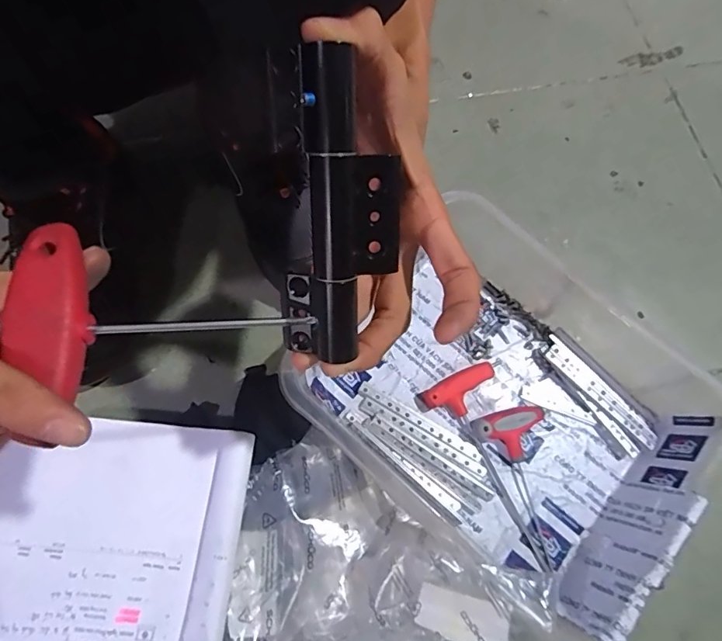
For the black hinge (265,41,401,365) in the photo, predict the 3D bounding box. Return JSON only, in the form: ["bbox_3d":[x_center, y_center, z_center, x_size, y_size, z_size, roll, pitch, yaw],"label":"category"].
[{"bbox_3d":[-0.011,-0.047,0.215,0.054,0.016,0.132,-2,111,0],"label":"black hinge"}]

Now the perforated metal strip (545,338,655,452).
[{"bbox_3d":[0.245,0.073,0.495,0.026,0.013,0.138,-40,79,-15],"label":"perforated metal strip"}]

